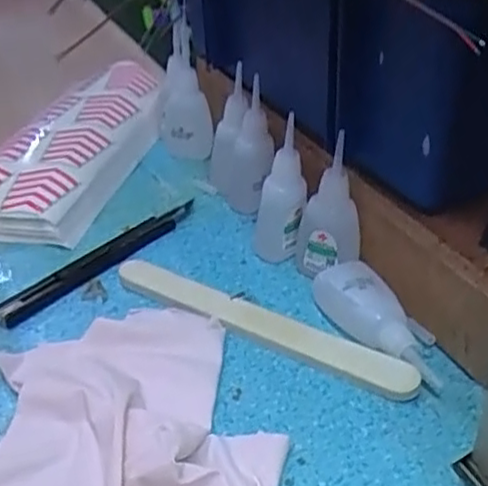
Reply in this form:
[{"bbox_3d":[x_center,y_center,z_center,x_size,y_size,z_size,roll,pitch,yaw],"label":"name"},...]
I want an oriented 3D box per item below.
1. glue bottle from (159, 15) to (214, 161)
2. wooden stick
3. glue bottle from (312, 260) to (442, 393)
[{"bbox_3d":[-0.045,-0.111,0.504,0.038,0.087,0.044,-6,35,-7],"label":"glue bottle"},{"bbox_3d":[0.006,0.041,0.355,0.173,0.007,0.024,18,39,25],"label":"wooden stick"},{"bbox_3d":[0.067,0.041,0.343,0.034,0.019,0.082,-14,37,-17],"label":"glue bottle"}]

